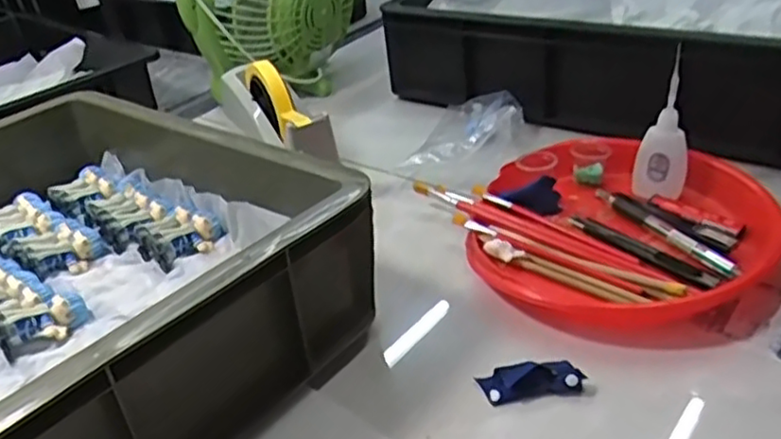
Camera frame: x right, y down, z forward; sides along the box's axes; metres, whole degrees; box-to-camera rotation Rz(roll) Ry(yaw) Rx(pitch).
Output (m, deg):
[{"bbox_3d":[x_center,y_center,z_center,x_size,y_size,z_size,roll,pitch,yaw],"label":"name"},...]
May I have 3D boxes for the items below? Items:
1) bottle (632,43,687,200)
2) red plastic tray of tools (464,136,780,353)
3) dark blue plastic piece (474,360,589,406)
[{"bbox_3d":[0.243,-0.076,0.595,0.047,0.110,0.047,7,35,21],"label":"bottle"},{"bbox_3d":[0.191,0.008,0.561,0.235,0.040,0.239,9,36,24],"label":"red plastic tray of tools"},{"bbox_3d":[0.094,0.106,0.447,0.064,0.016,0.027,-10,32,-4],"label":"dark blue plastic piece"}]

